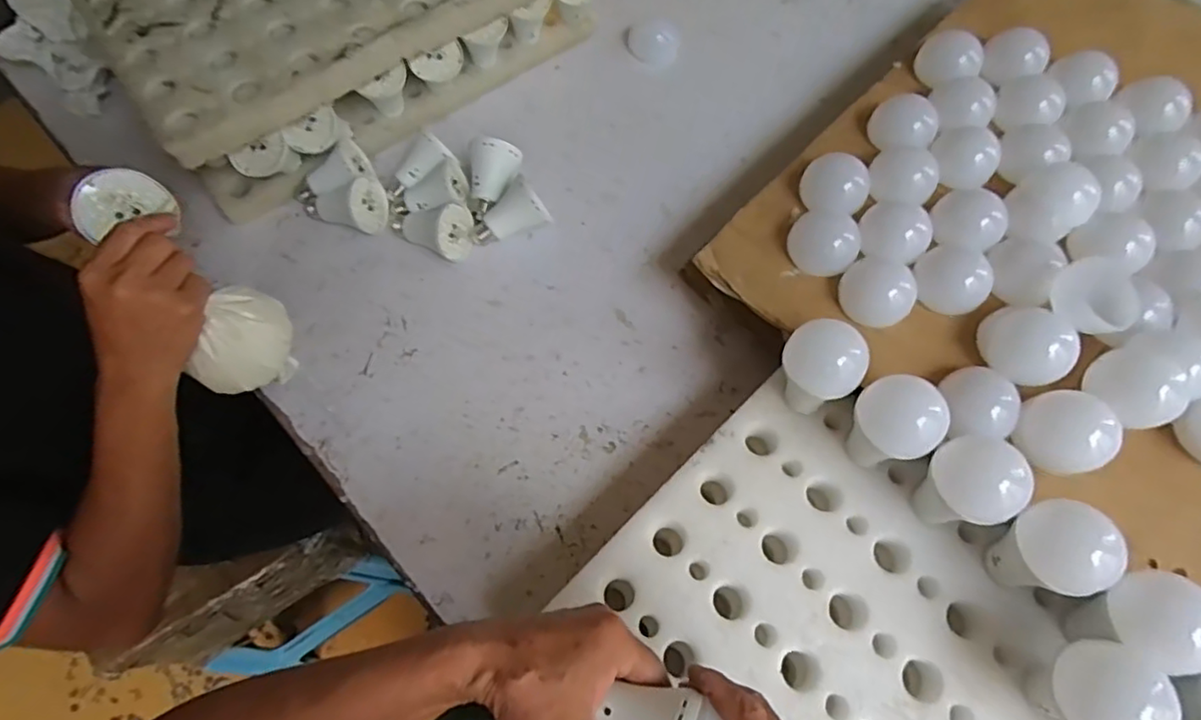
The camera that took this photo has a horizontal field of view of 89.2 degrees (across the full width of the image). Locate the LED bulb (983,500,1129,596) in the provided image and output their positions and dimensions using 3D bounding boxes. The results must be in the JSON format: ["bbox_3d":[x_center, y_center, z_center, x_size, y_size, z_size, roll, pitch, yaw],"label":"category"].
[{"bbox_3d":[0.336,0.142,0.456,0.059,0.088,0.063,-14,66,-6],"label":"LED bulb"}]

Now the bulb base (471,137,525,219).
[{"bbox_3d":[-0.124,-0.207,0.706,0.054,0.052,0.086,2,66,2],"label":"bulb base"}]

